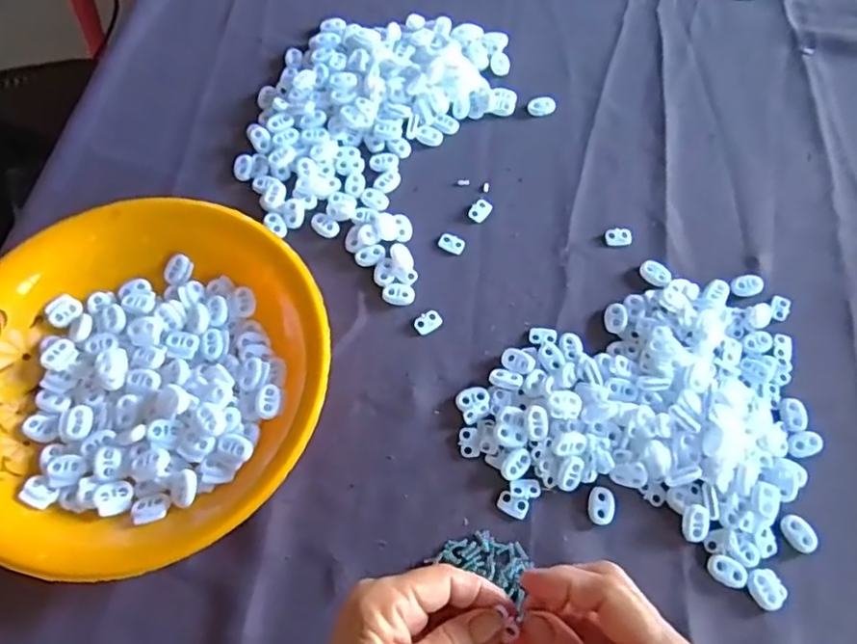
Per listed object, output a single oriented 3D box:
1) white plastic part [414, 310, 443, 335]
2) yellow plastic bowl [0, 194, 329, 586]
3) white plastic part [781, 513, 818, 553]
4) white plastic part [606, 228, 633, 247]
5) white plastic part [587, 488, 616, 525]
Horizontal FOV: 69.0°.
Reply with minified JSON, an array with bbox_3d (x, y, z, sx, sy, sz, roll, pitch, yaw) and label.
[{"bbox_3d":[0.000,0.000,0.436,0.020,0.004,0.013,-37,70,-16],"label":"white plastic part"},{"bbox_3d":[-0.185,0.032,0.398,0.237,0.040,0.228,0,65,0],"label":"yellow plastic bowl"},{"bbox_3d":[0.223,0.127,0.374,0.016,0.004,0.023,-26,68,-12],"label":"white plastic part"},{"bbox_3d":[0.142,-0.064,0.465,0.020,0.005,0.013,1,65,0],"label":"white plastic part"},{"bbox_3d":[0.107,0.113,0.383,0.016,0.004,0.022,14,65,6],"label":"white plastic part"}]

